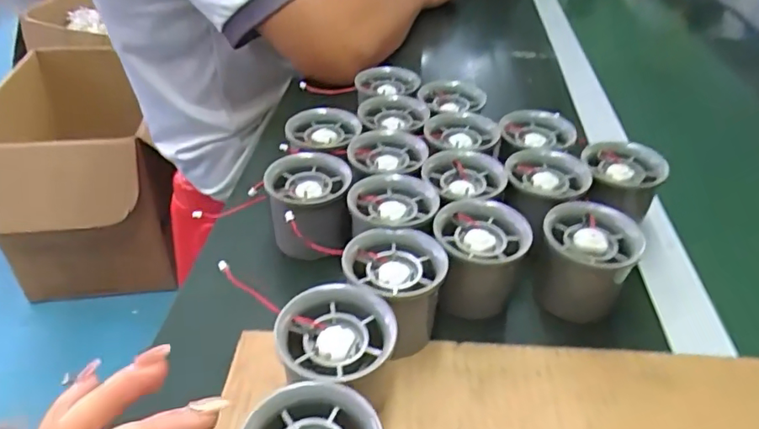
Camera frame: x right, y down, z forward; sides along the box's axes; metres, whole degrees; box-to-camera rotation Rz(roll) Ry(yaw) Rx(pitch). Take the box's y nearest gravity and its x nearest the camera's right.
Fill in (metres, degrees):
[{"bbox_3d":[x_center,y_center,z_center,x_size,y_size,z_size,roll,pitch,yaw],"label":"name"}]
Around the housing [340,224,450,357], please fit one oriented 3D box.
[{"bbox_3d":[0.009,0.045,0.308,0.054,0.053,0.054,2,38,-2],"label":"housing"}]

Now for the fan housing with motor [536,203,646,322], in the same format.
[{"bbox_3d":[0.124,0.029,0.328,0.054,0.052,0.055,9,39,9],"label":"fan housing with motor"}]

